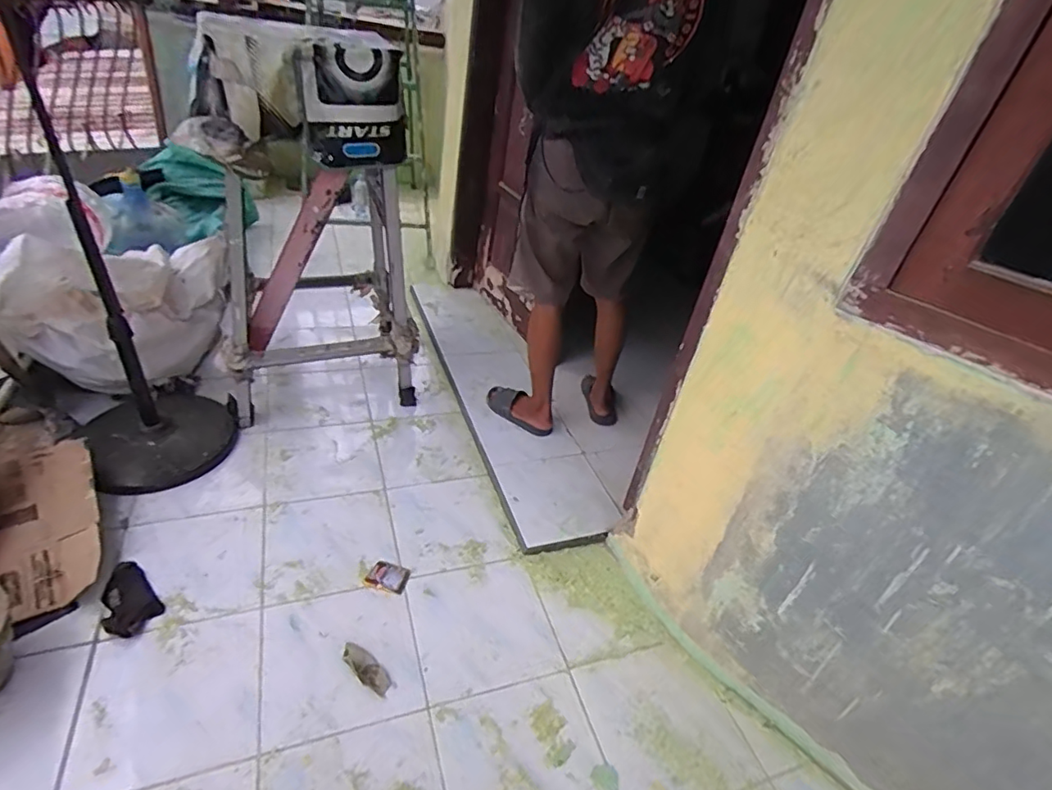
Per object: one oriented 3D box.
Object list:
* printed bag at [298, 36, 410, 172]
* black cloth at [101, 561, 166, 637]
[{"bbox_3d":[-0.405,-0.686,1.338,0.239,0.261,0.080,-12,41,-30],"label":"printed bag"},{"bbox_3d":[-0.847,0.433,1.179,0.169,0.017,0.099,32,44,28],"label":"black cloth"}]

